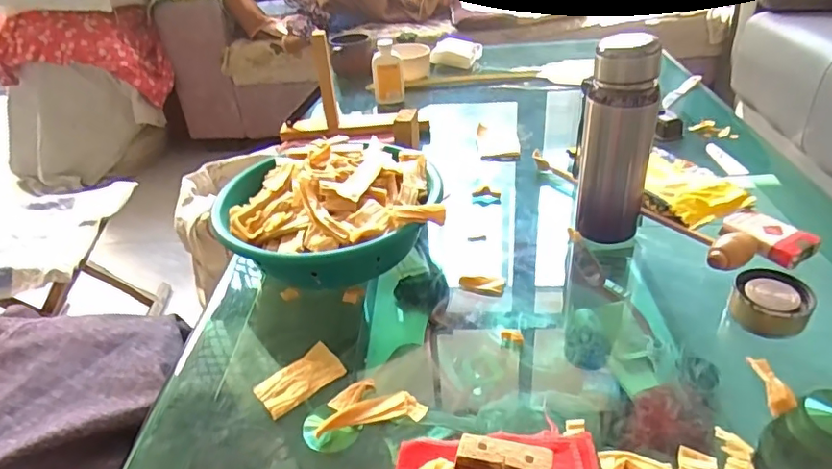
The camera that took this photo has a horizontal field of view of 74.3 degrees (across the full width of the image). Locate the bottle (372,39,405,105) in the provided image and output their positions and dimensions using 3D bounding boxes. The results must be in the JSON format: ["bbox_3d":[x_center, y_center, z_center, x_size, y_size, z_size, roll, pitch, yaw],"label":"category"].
[{"bbox_3d":[-0.055,-0.313,1.055,0.057,0.115,0.032,-6,35,-1],"label":"bottle"}]

